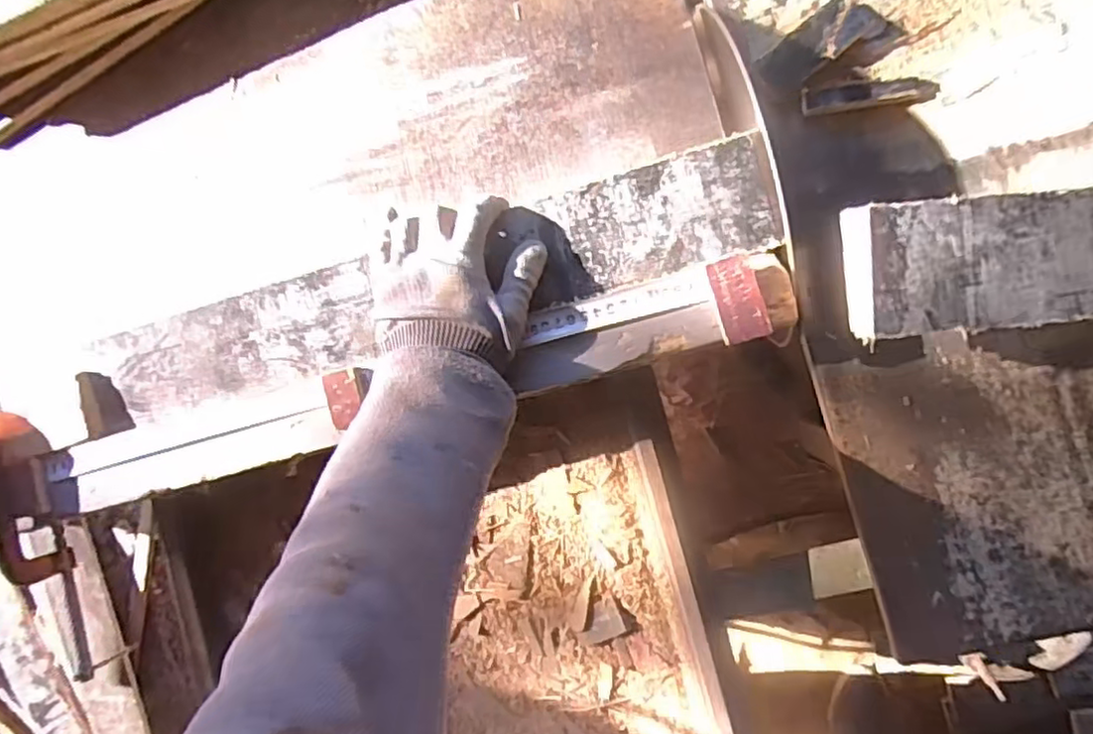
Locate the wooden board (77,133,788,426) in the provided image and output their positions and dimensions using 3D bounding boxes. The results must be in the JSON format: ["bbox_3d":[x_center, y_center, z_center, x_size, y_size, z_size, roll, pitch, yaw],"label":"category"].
[{"bbox_3d":[-0.109,-0.054,0.516,0.565,0.019,0.086,-14,88,10],"label":"wooden board"}]

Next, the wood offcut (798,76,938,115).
[{"bbox_3d":[0.248,-0.209,0.503,0.102,0.015,0.021,-6,89,8],"label":"wood offcut"}]

